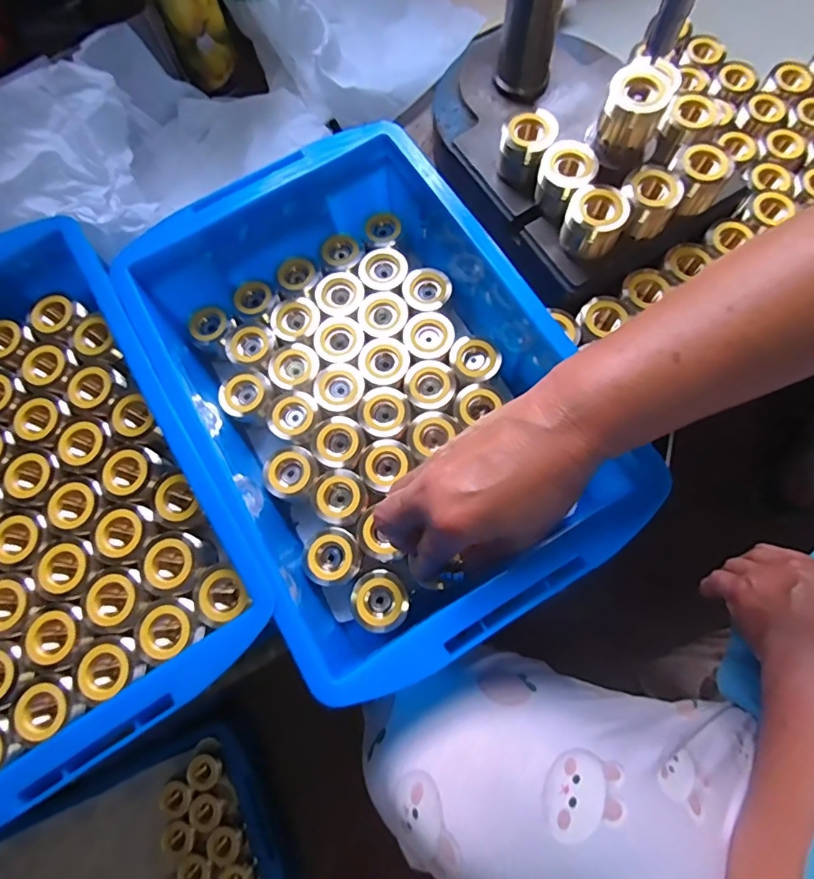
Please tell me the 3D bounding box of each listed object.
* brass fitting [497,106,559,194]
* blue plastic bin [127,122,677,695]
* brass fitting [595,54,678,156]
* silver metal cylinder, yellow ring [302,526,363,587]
[{"bbox_3d":[0.092,-0.224,0.388,0.040,0.036,0.046,23,77,10],"label":"brass fitting"},{"bbox_3d":[-0.023,-0.040,0.367,0.249,0.101,0.359,-30,74,-5],"label":"blue plastic bin"},{"bbox_3d":[0.157,-0.229,0.351,0.039,0.041,0.039,25,77,10],"label":"brass fitting"},{"bbox_3d":[-0.055,0.084,0.369,0.039,0.034,0.042,-1,74,4],"label":"silver metal cylinder, yellow ring"}]

